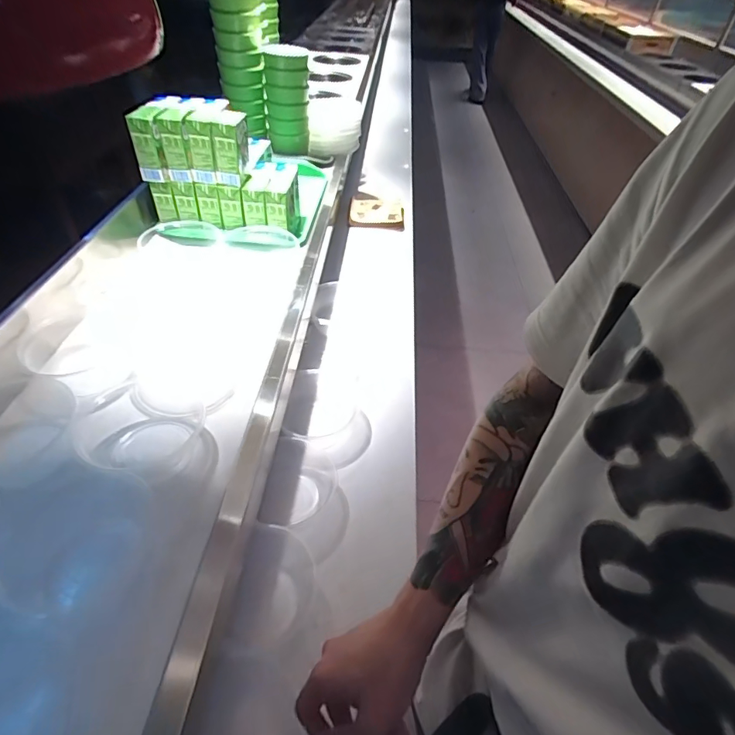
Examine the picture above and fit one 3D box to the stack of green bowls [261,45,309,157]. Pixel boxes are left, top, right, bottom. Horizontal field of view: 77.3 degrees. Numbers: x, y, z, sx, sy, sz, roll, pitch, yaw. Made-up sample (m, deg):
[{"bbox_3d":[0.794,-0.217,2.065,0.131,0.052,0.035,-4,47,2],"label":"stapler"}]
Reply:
[{"bbox_3d":[-0.191,-0.626,1.102,0.104,0.227,0.099,-3,43,-7],"label":"stack of green bowls"}]

